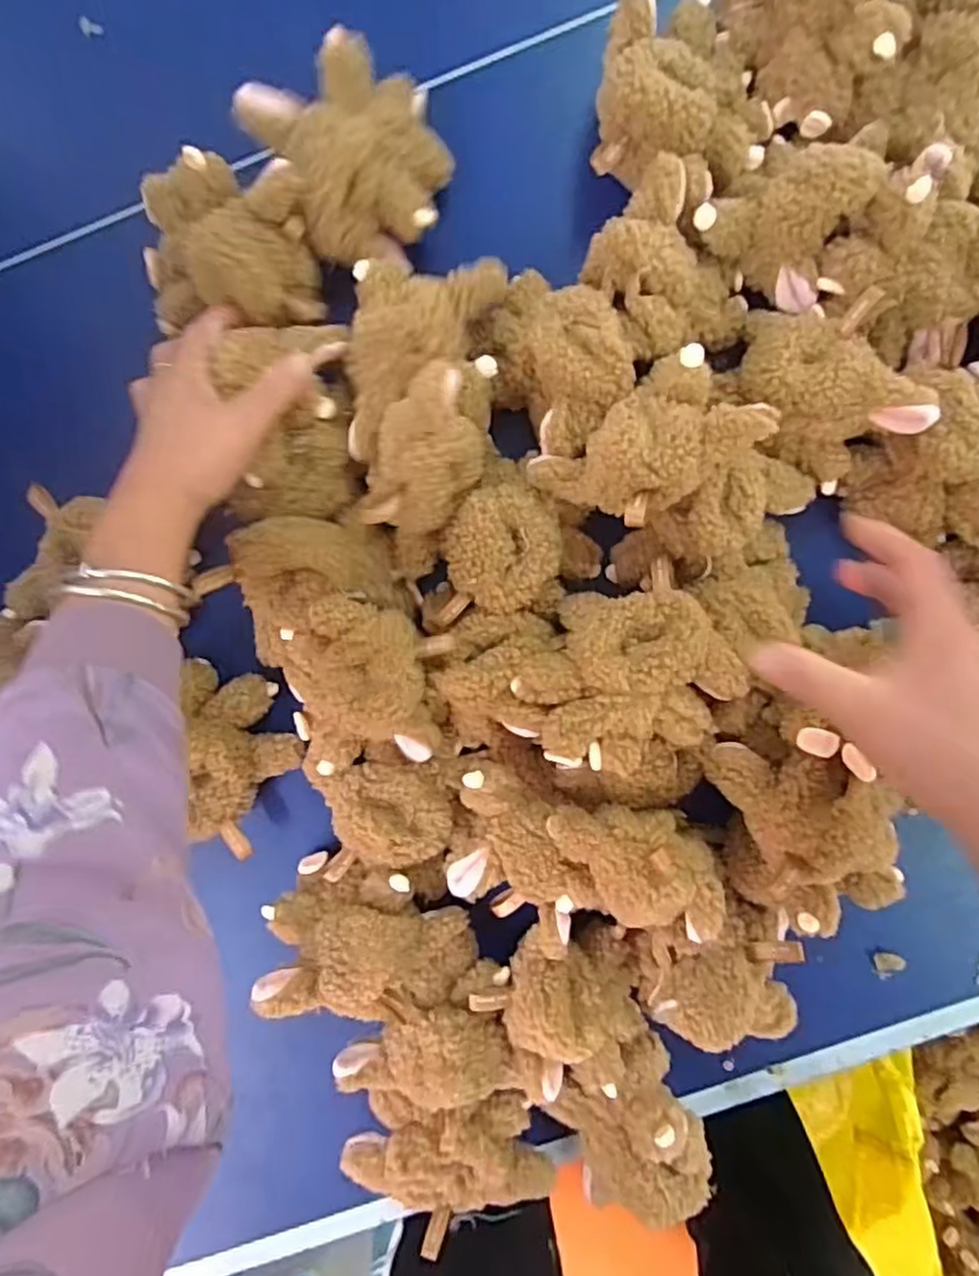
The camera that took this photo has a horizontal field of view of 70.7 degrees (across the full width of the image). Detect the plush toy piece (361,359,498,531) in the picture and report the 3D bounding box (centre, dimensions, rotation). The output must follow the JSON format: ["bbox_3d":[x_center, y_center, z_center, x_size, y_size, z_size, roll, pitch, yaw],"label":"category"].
[{"bbox_3d":[-0.037,-0.119,0.409,0.065,0.052,0.107,9,94,1],"label":"plush toy piece"}]

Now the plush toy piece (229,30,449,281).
[{"bbox_3d":[-0.083,-0.312,0.441,0.107,0.057,0.117,0,94,2],"label":"plush toy piece"}]

